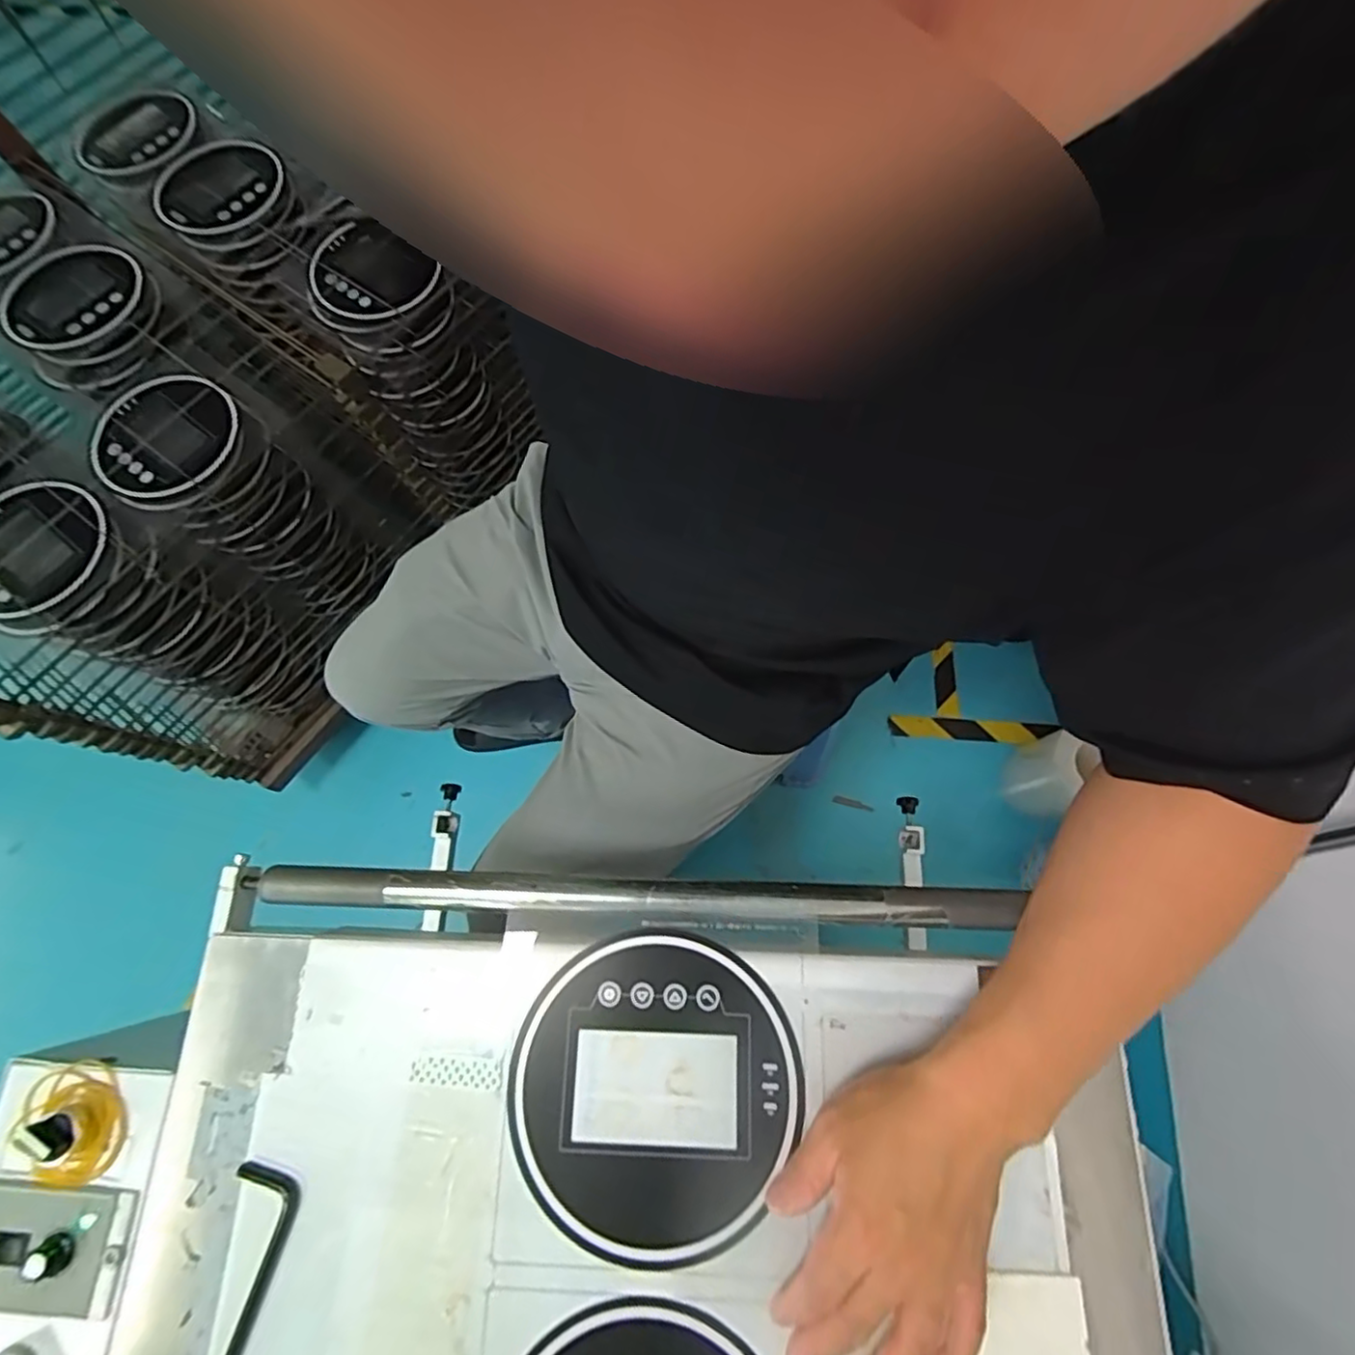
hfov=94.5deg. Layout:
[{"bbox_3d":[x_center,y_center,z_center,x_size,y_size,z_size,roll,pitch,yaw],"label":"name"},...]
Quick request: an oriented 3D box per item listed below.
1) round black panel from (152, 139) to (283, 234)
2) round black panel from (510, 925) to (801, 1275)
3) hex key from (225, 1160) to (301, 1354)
[{"bbox_3d":[-0.595,-0.642,0.811,0.160,0.019,0.164,-29,75,-8],"label":"round black panel"},{"bbox_3d":[-0.015,0.239,0.367,0.158,0.004,0.162,0,73,1],"label":"round black panel"},{"bbox_3d":[-0.238,0.345,0.334,0.035,0.005,0.139,6,73,3],"label":"hex key"}]

